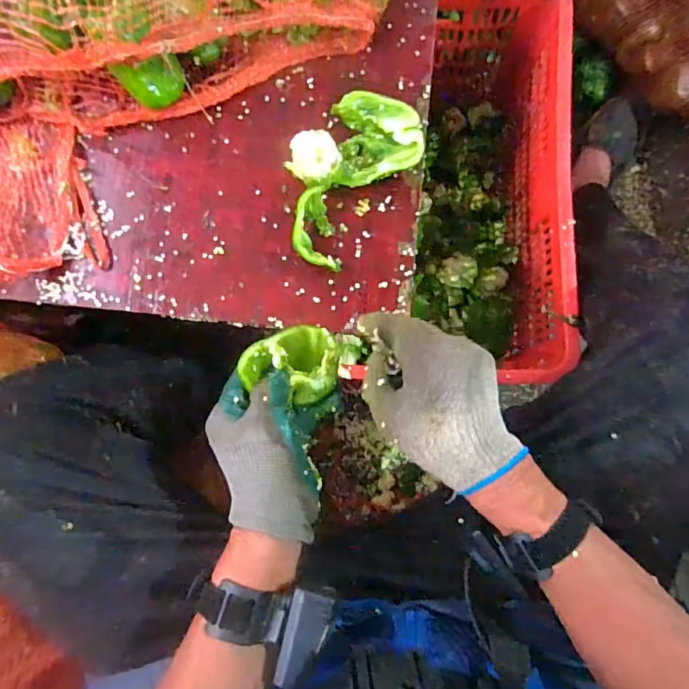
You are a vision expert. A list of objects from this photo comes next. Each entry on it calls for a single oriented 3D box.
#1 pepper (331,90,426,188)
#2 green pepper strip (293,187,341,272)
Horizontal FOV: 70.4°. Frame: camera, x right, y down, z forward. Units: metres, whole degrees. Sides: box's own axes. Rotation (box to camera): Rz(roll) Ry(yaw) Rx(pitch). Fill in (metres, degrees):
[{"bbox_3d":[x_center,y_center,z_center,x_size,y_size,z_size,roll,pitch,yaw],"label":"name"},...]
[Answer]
[{"bbox_3d":[0.036,-0.212,0.513,0.091,0.035,0.090,-2,83,2],"label":"pepper"},{"bbox_3d":[-0.032,-0.116,0.503,0.042,0.035,0.086,-11,83,1],"label":"green pepper strip"}]

